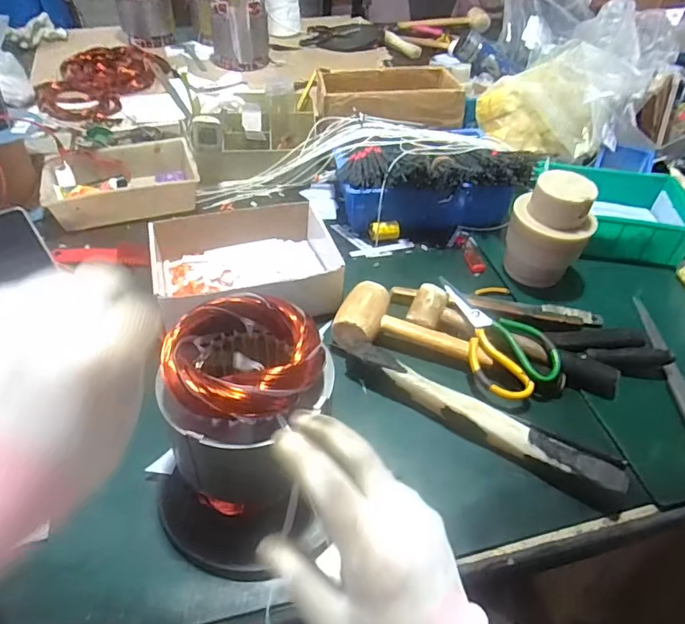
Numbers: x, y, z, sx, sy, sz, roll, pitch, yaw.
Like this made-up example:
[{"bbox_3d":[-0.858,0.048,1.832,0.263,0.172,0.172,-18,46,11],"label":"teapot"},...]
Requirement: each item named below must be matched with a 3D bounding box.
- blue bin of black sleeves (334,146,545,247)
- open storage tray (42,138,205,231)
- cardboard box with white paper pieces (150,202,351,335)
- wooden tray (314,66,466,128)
[{"bbox_3d":[0.140,-0.209,0.854,0.309,0.139,0.157,4,44,1],"label":"blue bin of black sleeves"},{"bbox_3d":[-0.386,-0.227,0.889,0.238,0.064,0.177,-15,47,-18],"label":"open storage tray"},{"bbox_3d":[-0.136,-0.061,0.721,0.258,0.076,0.197,-10,46,-13],"label":"cardboard box with white paper pieces"},{"bbox_3d":[0.095,-0.433,1.001,0.287,0.066,0.178,-1,44,-4],"label":"wooden tray"}]

